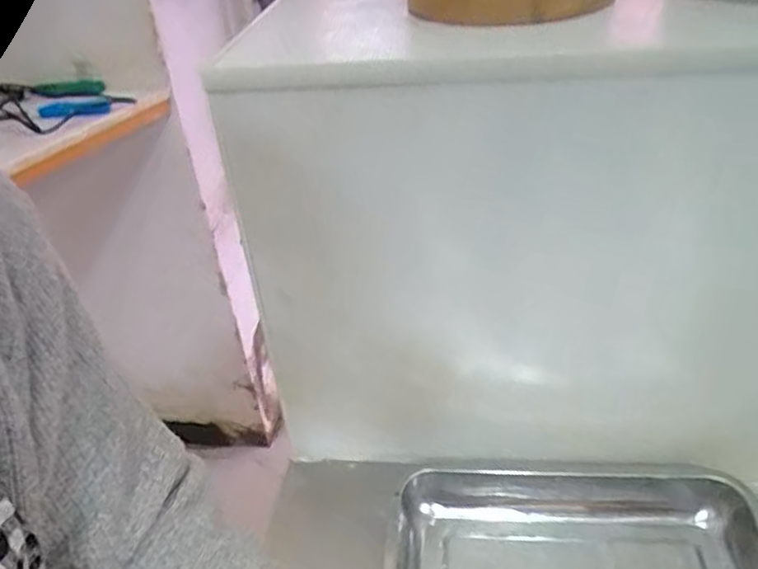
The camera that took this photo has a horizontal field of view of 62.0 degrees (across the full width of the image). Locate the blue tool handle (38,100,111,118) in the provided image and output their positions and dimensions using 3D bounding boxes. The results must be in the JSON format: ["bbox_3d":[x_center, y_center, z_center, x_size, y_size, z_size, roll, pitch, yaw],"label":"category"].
[{"bbox_3d":[-0.518,-0.300,1.079,0.115,0.019,0.024,-9,37,-5],"label":"blue tool handle"}]

